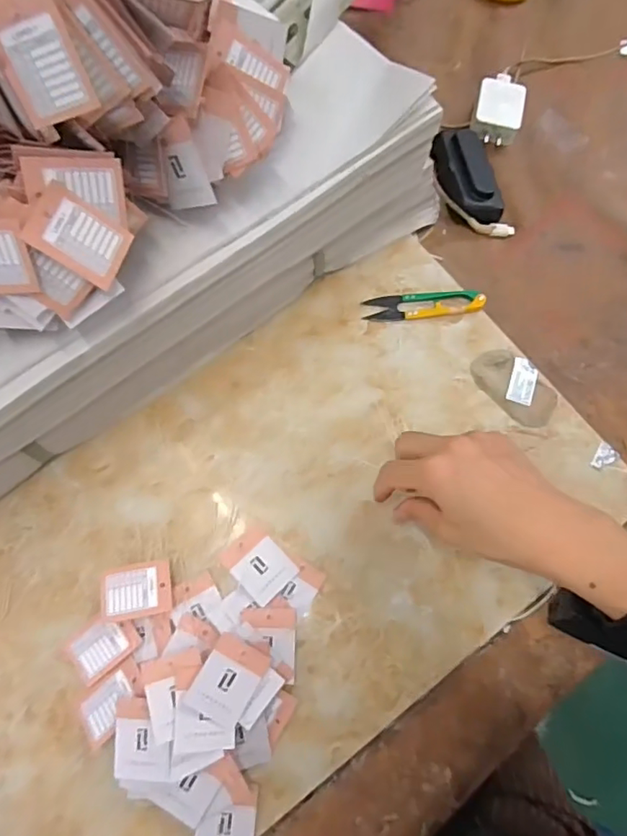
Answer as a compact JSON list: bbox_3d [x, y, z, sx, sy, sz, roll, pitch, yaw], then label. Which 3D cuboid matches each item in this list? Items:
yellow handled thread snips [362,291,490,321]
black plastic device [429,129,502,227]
[{"bbox_3d":[0.095,-0.098,0.465,0.101,0.010,0.024,-4,72,-1],"label":"yellow handled thread snips"},{"bbox_3d":[0.144,-0.228,0.513,0.047,0.019,0.101,-12,72,-4],"label":"black plastic device"}]

